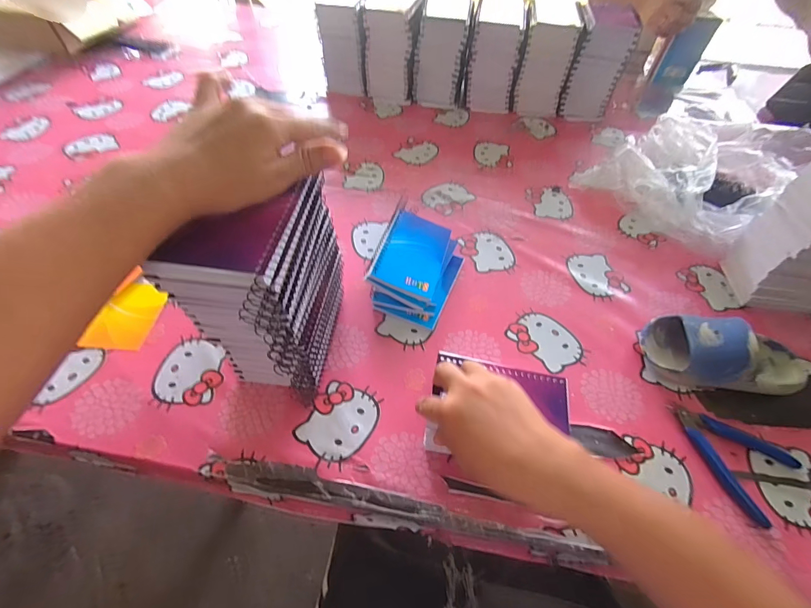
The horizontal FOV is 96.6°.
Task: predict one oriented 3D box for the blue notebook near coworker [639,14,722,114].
[{"bbox_3d":[0.649,-0.567,0.873,0.080,0.200,0.016,15,43,6],"label":"blue notebook near coworker"}]

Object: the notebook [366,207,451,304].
[{"bbox_3d":[0.010,-0.069,0.479,0.084,0.009,0.132,22,55,-2],"label":"notebook"}]

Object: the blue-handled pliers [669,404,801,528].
[{"bbox_3d":[0.332,0.149,0.374,0.093,0.010,0.111,-34,63,-24],"label":"blue-handled pliers"}]

